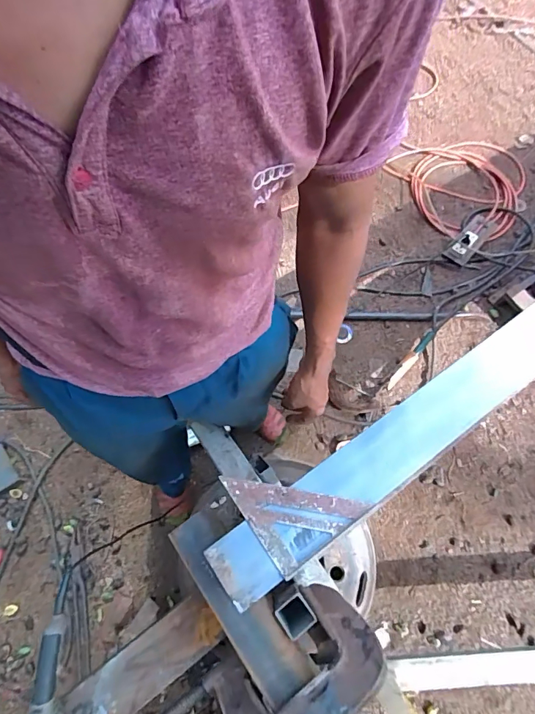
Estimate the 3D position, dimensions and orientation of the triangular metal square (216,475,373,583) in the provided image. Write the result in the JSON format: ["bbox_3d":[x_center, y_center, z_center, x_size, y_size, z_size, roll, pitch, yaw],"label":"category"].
[{"bbox_3d":[0.043,0.215,0.658,0.159,0.014,0.163,-34,73,-11],"label":"triangular metal square"}]

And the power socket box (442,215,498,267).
[{"bbox_3d":[0.787,-0.459,1.663,0.092,0.054,0.249,40,75,12],"label":"power socket box"}]

